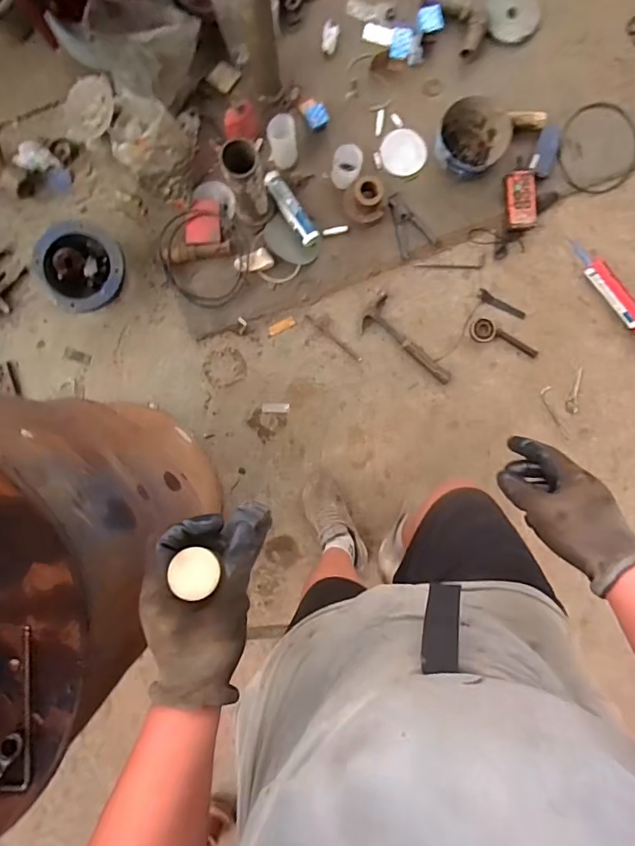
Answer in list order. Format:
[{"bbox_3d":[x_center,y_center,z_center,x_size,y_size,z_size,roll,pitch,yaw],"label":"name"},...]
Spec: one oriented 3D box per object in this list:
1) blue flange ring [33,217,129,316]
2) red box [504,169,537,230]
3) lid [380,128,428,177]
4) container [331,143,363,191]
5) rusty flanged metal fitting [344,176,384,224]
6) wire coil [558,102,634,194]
[{"bbox_3d":[-0.605,-0.397,1.271,0.209,0.113,0.214,0,91,-5],"label":"blue flange ring"},{"bbox_3d":[0.580,-0.636,1.395,0.086,0.040,0.173,-7,92,-4],"label":"red box"},{"bbox_3d":[0.244,-0.764,1.381,0.129,0.008,0.128,-1,91,-5],"label":"lid"},{"bbox_3d":[0.078,-0.694,1.330,0.074,0.082,0.087,11,90,-5],"label":"container"},{"bbox_3d":[0.136,-0.611,1.334,0.120,0.098,0.116,-14,92,-3],"label":"rusty flanged metal fitting"},{"bbox_3d":[0.831,-0.814,1.443,0.254,0.016,0.275,0,88,-8],"label":"wire coil"}]

